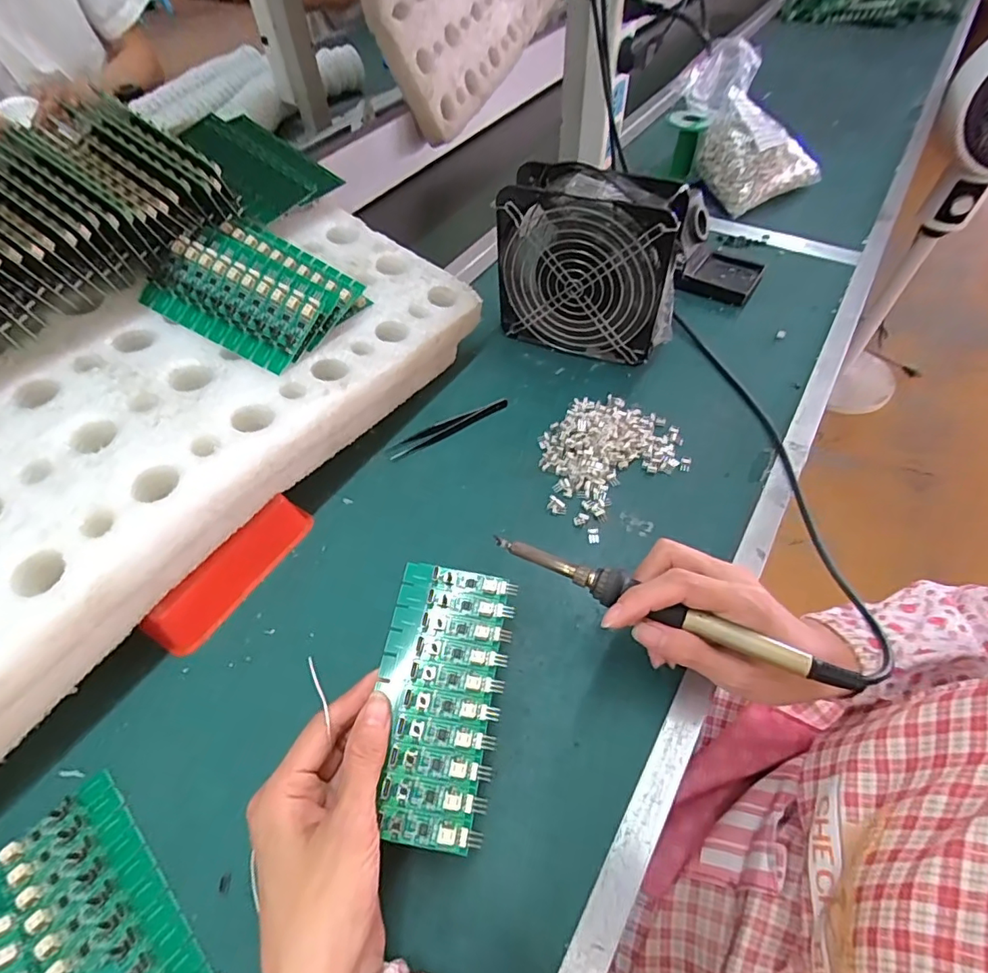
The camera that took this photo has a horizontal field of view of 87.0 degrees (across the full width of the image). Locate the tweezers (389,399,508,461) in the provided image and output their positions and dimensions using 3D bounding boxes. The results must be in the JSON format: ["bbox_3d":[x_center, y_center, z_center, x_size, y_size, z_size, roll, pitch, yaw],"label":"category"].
[{"bbox_3d":[-0.040,-0.054,0.467,0.115,0.005,0.020,-29,57,-18],"label":"tweezers"}]

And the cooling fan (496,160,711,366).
[{"bbox_3d":[0.088,-0.202,0.474,0.163,0.153,0.061,15,55,14],"label":"cooling fan"}]

